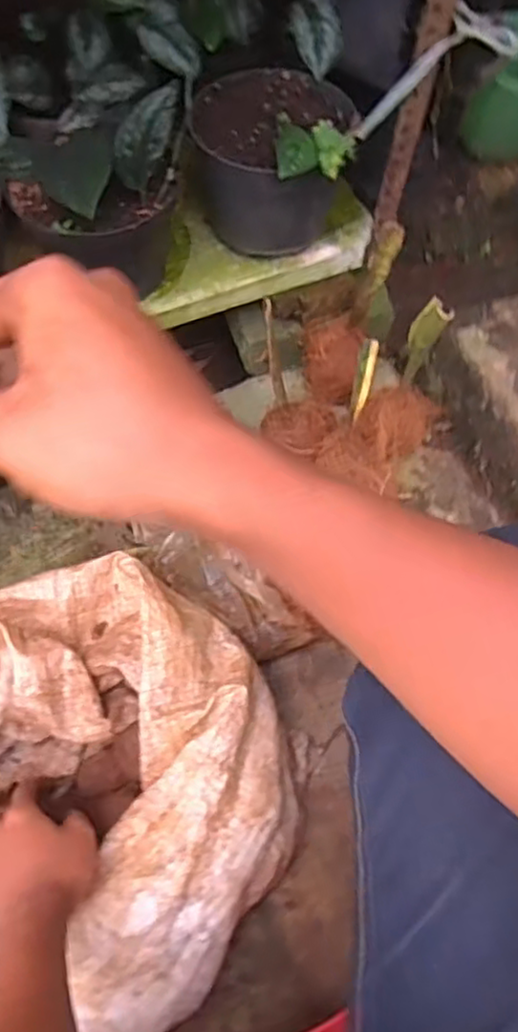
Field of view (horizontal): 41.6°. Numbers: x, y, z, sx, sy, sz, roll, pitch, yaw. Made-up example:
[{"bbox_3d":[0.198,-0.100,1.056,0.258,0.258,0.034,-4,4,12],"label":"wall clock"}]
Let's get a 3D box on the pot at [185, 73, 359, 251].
[{"bbox_3d":[0.016,-0.397,0.786,0.171,0.132,0.157,1,66,-2],"label":"pot"}]

